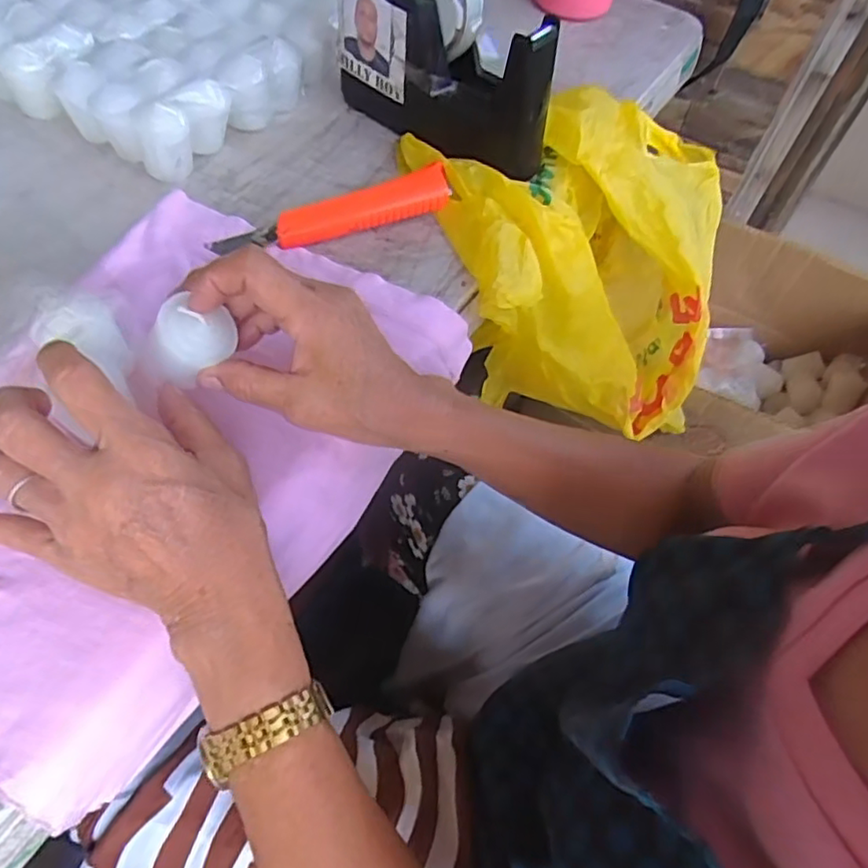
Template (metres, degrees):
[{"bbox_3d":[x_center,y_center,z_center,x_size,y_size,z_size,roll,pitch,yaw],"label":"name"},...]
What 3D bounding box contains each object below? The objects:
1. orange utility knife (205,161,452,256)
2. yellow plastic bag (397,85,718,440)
[{"bbox_3d":[-0.066,-0.148,0.414,0.163,0.023,0.026,-21,61,-14],"label":"orange utility knife"},{"bbox_3d":[0.121,-0.126,0.494,0.236,0.186,0.190,-12,60,-11],"label":"yellow plastic bag"}]

